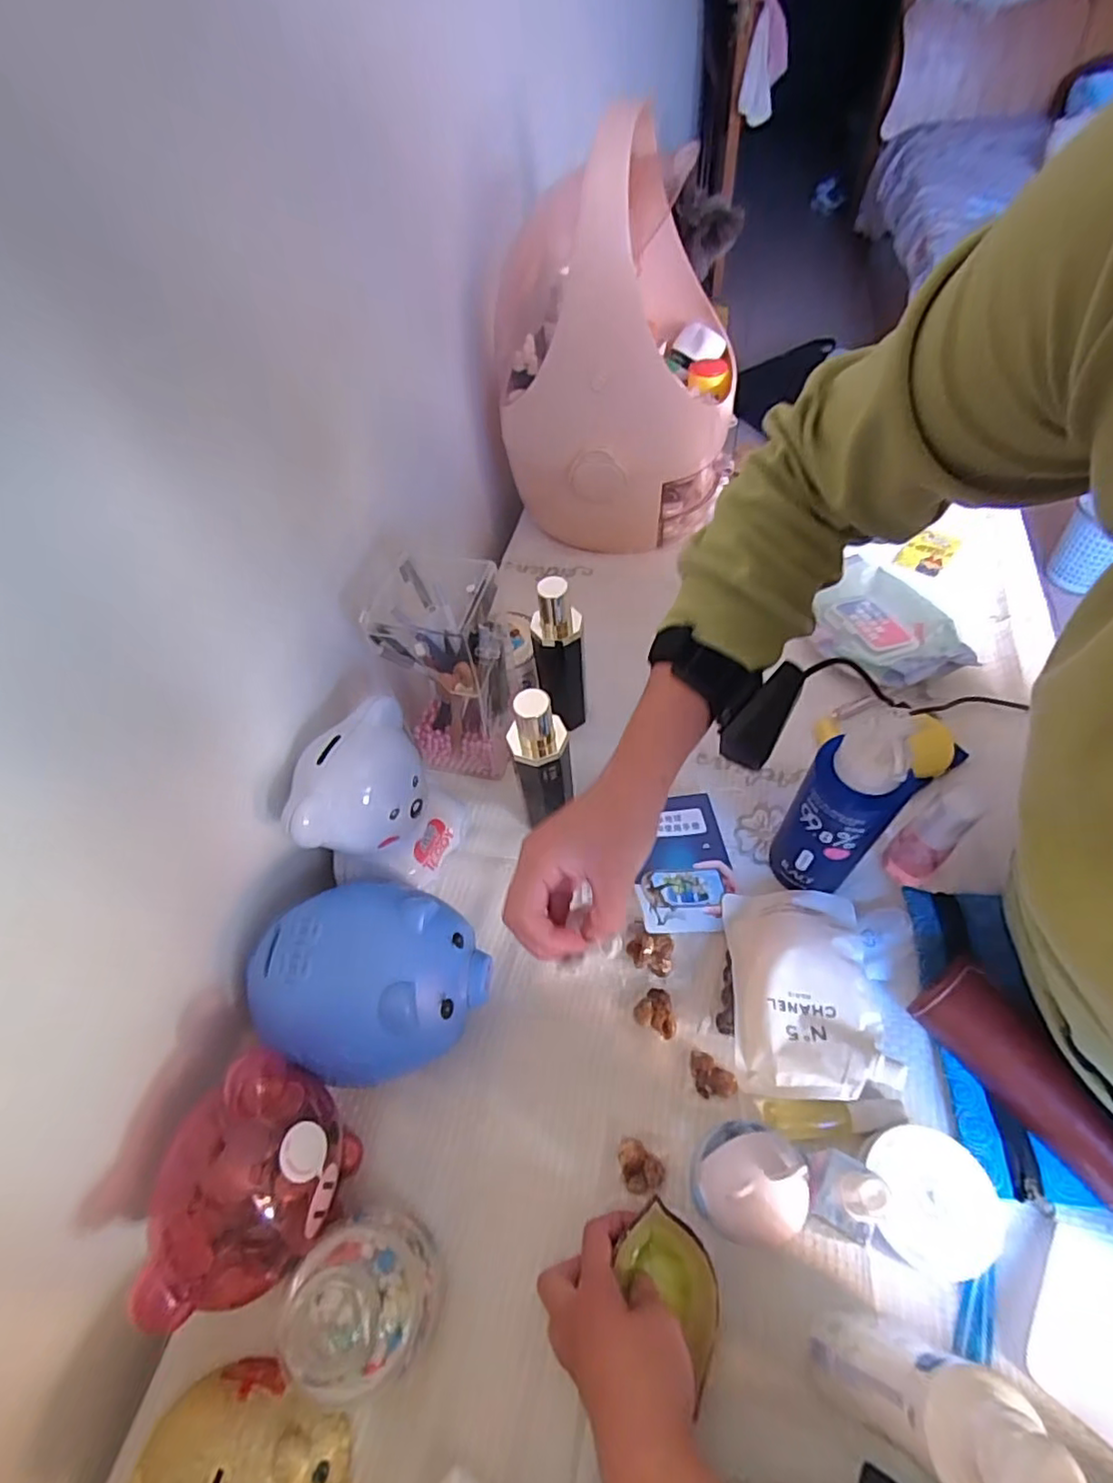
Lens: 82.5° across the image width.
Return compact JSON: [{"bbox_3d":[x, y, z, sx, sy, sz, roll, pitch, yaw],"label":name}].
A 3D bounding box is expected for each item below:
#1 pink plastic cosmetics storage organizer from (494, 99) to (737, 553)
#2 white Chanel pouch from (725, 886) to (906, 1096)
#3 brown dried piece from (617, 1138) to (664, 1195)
[{"bbox_3d":[0.068,-0.445,0.737,0.276,0.373,0.291,1,55,6],"label":"pink plastic cosmetics storage organizer"},{"bbox_3d":[0.184,0.187,0.476,0.101,0.033,0.152,0,43,10],"label":"white Chanel pouch"},{"bbox_3d":[0.056,0.296,0.440,0.033,0.011,0.027,28,61,22],"label":"brown dried piece"}]

